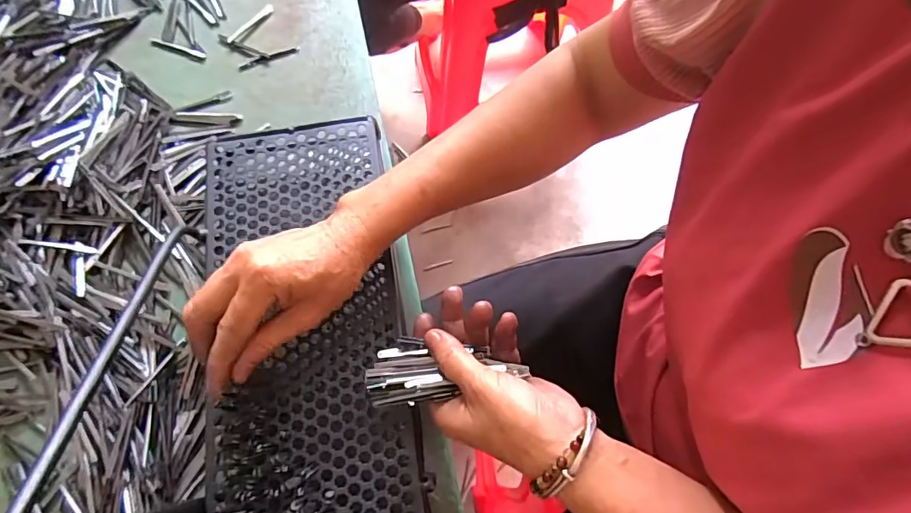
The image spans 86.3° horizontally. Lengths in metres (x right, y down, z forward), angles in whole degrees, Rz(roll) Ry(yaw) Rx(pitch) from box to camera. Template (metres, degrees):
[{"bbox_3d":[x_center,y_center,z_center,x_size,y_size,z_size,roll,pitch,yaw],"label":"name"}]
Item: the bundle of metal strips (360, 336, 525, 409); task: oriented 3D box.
[{"bbox_3d":[-0.007,0.075,0.332,0.107,0.024,0.045,-4,70,-3],"label":"bundle of metal strips"}]

